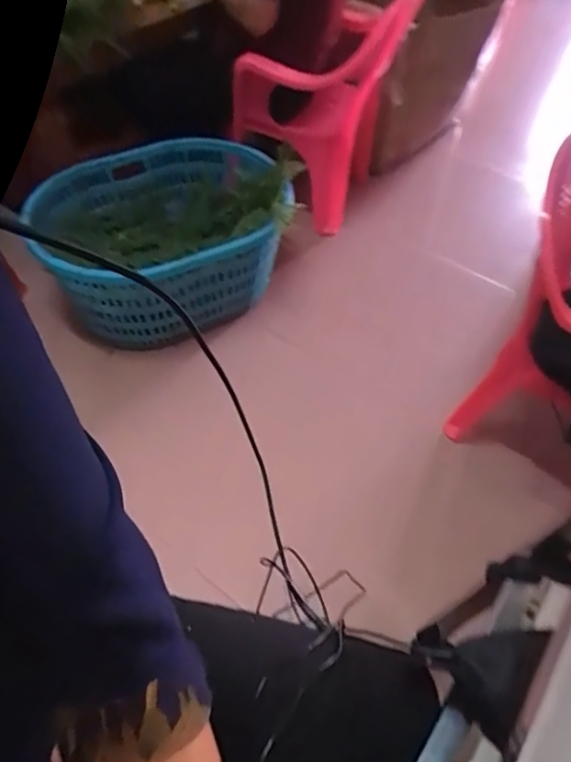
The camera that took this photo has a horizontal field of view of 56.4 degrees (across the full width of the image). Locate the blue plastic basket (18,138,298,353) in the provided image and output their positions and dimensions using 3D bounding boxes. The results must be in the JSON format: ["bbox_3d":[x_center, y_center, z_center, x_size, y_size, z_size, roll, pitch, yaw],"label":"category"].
[{"bbox_3d":[-0.294,-0.373,1.364,0.560,0.334,0.495,-24,58,-19],"label":"blue plastic basket"}]

